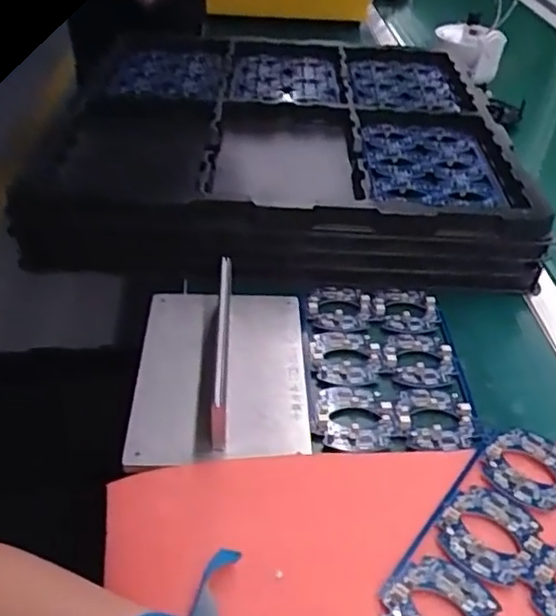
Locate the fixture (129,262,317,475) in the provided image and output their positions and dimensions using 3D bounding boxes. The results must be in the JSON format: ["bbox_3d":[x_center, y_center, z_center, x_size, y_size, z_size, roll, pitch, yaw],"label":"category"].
[{"bbox_3d":[-0.047,0.030,0.539,0.143,0.054,0.219,1,39,-3],"label":"fixture"}]

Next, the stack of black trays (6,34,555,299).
[{"bbox_3d":[0.005,-0.213,0.805,0.513,0.086,0.491,2,39,-2],"label":"stack of black trays"}]

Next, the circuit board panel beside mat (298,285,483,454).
[{"bbox_3d":[0.091,0.046,0.565,0.131,0.009,0.196,1,39,-4],"label":"circuit board panel beside mat"}]

